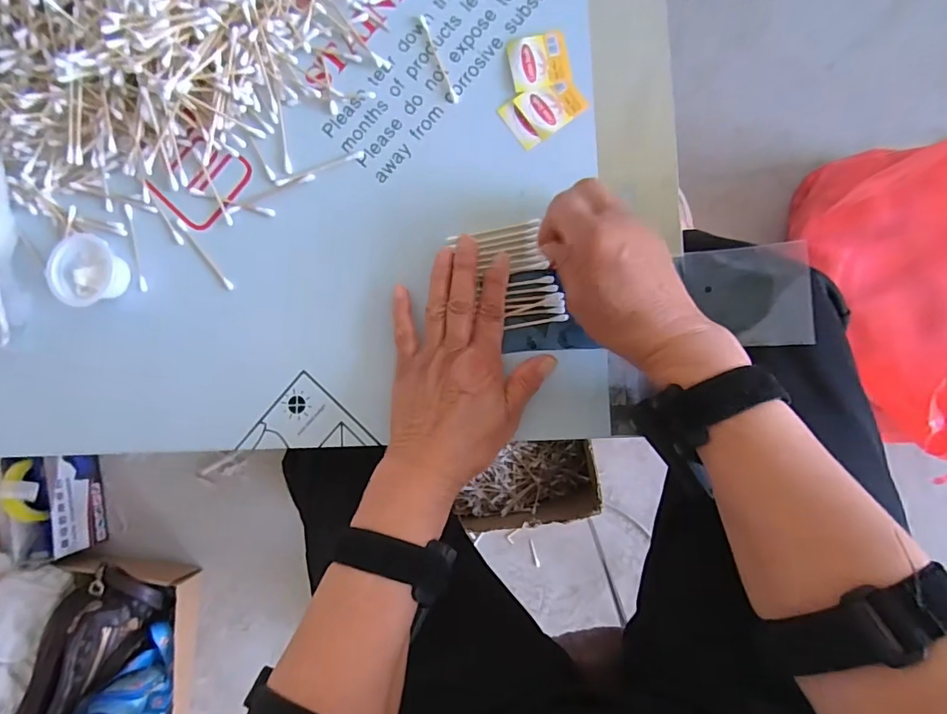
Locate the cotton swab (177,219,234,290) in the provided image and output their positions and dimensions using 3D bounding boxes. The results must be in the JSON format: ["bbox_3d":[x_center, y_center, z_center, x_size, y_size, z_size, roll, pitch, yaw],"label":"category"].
[{"bbox_3d":[-0.214,-0.082,0.395,0.006,0.004,0.072,-39,84,3],"label":"cotton swab"}]

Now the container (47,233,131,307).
[{"bbox_3d":[-0.298,-0.066,0.388,0.045,0.028,0.052,19,90,7],"label":"container"}]

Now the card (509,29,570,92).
[{"bbox_3d":[0.049,-0.221,0.370,0.042,0.004,0.040,-10,87,6],"label":"card"}]

